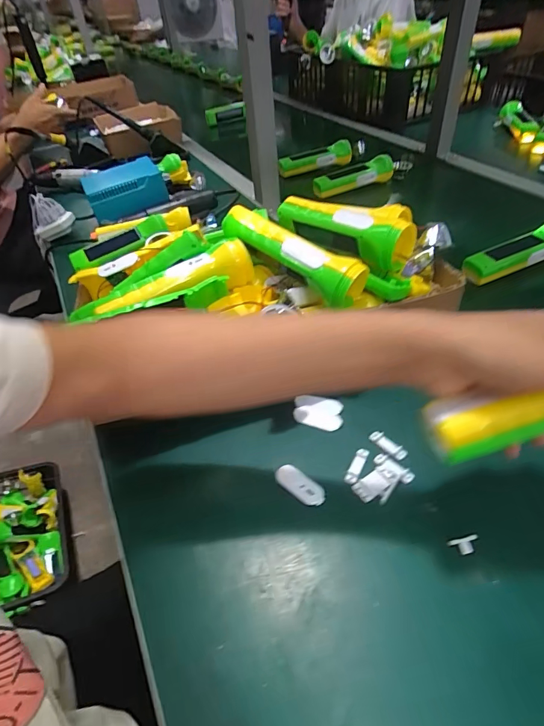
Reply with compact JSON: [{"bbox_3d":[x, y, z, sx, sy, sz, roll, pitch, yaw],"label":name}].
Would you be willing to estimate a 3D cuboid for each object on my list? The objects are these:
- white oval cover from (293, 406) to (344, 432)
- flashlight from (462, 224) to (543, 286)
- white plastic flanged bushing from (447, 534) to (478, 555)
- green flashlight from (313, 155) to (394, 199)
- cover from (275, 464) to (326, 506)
[{"bbox_3d":[0.048,0.057,0.431,0.051,0.004,0.020,12,47,17],"label":"white oval cover"},{"bbox_3d":[0.369,-0.168,0.605,0.202,0.038,0.060,-20,46,-15],"label":"flashlight"},{"bbox_3d":[0.154,0.145,0.326,0.023,0.008,0.011,-8,43,-2],"label":"white plastic flanged bushing"},{"bbox_3d":[0.177,-0.402,0.882,0.176,0.046,0.042,-18,45,-13],"label":"green flashlight"},{"bbox_3d":[0.026,0.112,0.378,0.049,0.007,0.020,28,53,30],"label":"cover"}]

